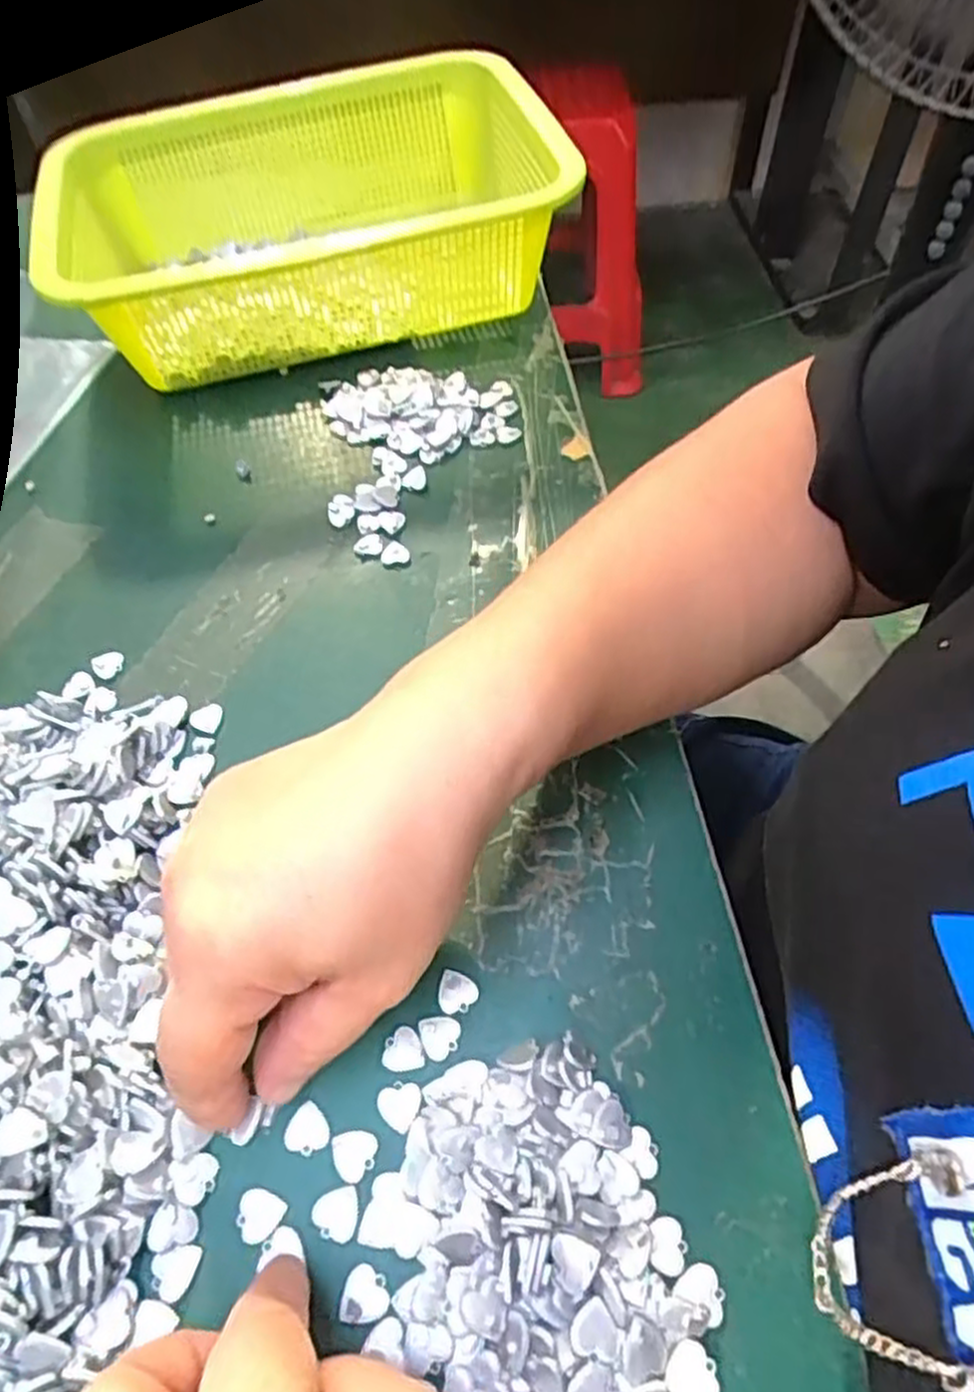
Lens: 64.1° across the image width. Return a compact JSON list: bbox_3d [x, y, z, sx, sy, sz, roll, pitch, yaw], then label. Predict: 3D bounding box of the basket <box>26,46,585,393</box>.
[{"bbox_3d":[-0.093,-0.259,0.428,0.234,0.090,0.194,-14,56,-7],"label":"basket"}]

